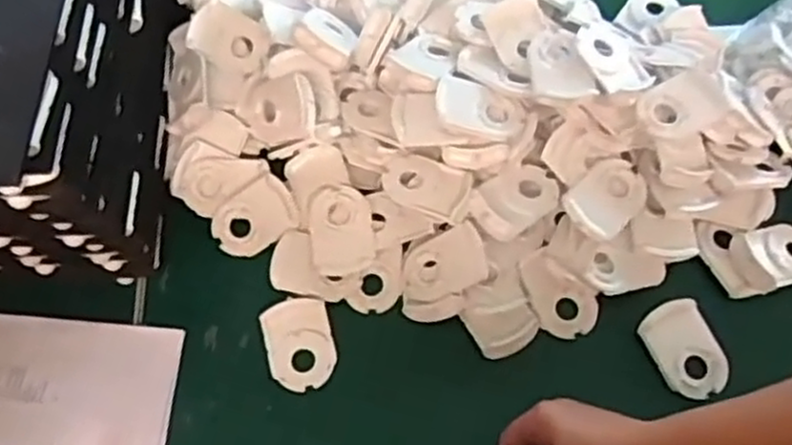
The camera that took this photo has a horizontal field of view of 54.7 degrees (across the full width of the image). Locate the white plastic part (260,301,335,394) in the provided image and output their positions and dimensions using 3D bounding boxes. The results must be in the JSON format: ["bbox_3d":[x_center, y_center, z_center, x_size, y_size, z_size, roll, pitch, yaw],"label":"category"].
[{"bbox_3d":[-0.087,0.110,0.692,0.060,0.004,0.082,-14,66,-5],"label":"white plastic part"}]

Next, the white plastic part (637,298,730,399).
[{"bbox_3d":[0.256,0.112,0.676,0.057,0.011,0.083,-19,67,-7],"label":"white plastic part"}]

